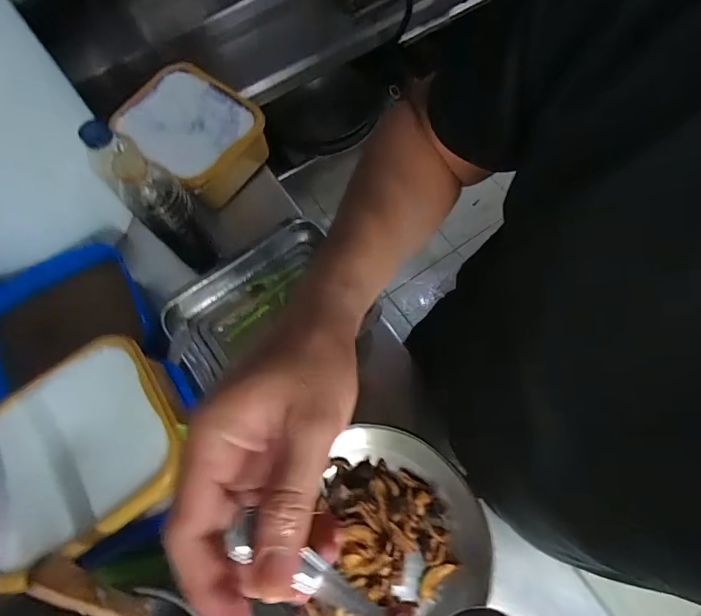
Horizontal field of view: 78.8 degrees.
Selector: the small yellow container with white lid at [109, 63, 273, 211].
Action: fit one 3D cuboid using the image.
[{"bbox_3d":[-0.225,-0.249,0.638,0.211,0.086,0.159,39,76,15],"label":"small yellow container with white lid"}]

